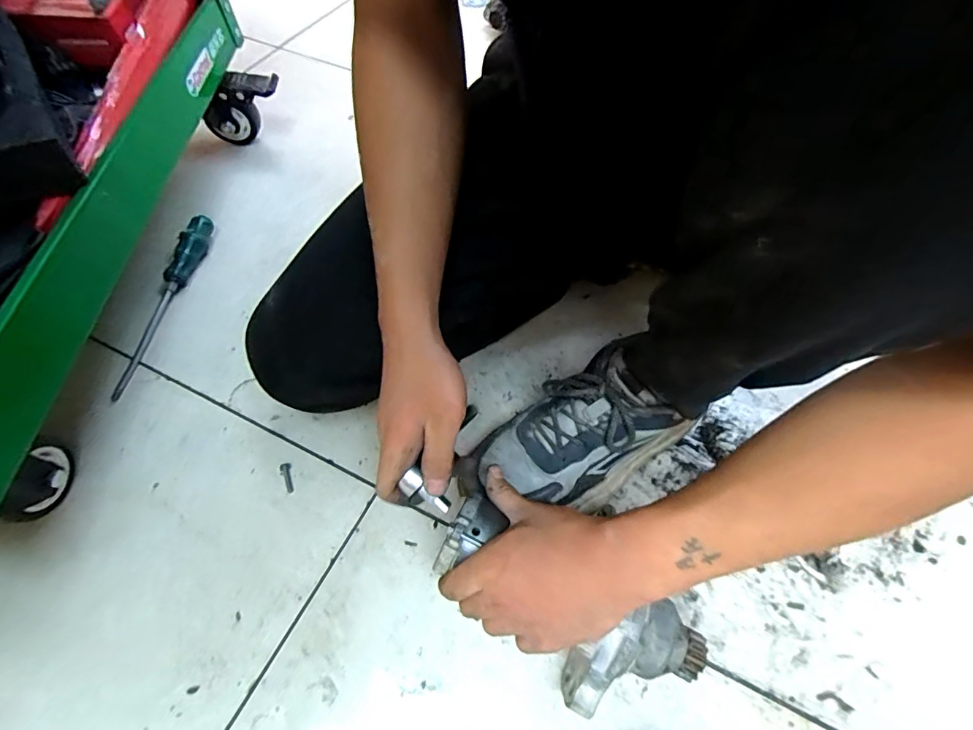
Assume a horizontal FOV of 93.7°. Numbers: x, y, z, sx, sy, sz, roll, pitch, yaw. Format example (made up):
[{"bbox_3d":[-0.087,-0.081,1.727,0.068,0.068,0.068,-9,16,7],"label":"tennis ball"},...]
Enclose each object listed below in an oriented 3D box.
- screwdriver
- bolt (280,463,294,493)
[{"bbox_3d":[-0.375,-0.077,0.529,0.024,0.032,0.252,7,60,2],"label":"screwdriver"},{"bbox_3d":[-0.192,0.109,0.441,0.010,0.007,0.030,-20,62,-13],"label":"bolt"}]

